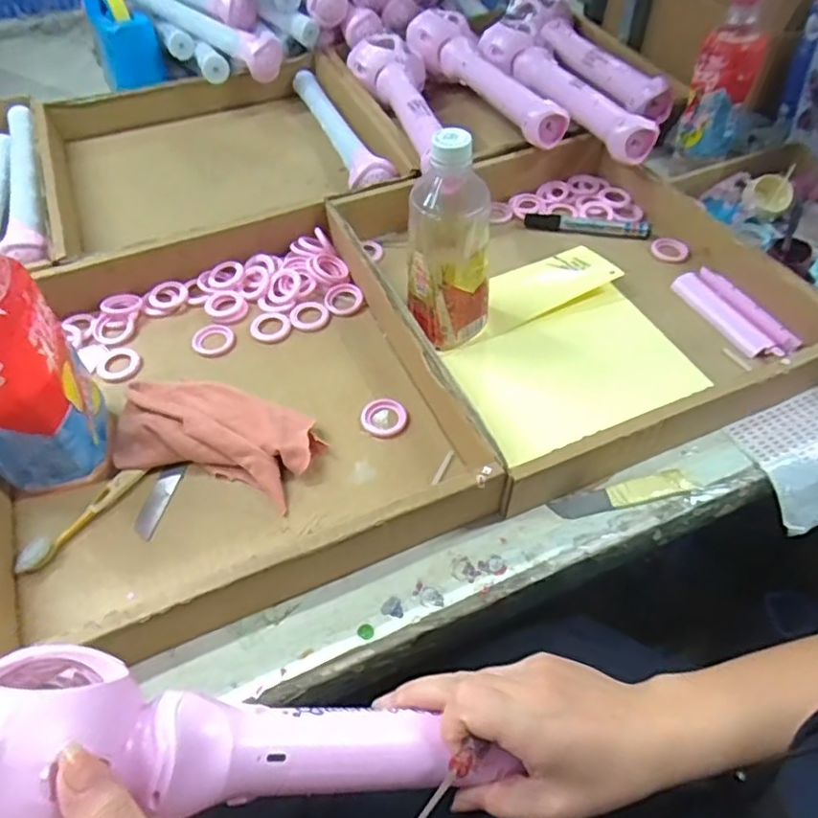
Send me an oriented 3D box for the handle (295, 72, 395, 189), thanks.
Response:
[{"bbox_3d":[-0.083,-0.345,0.761,0.052,0.048,0.308,-15,54,-11],"label":"handle"}]

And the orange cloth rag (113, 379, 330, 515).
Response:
[{"bbox_3d":[-0.156,0.020,0.494,0.164,0.031,0.083,13,53,10],"label":"orange cloth rag"}]

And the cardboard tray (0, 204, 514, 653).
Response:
[{"bbox_3d":[-0.158,-0.017,0.506,0.339,0.056,0.360,-19,56,-14],"label":"cardboard tray"}]

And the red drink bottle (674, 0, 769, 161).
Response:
[{"bbox_3d":[0.335,-0.352,0.657,0.063,0.164,0.074,23,56,18],"label":"red drink bottle"}]

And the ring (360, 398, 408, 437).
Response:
[{"bbox_3d":[-0.021,0.007,0.516,0.038,0.007,0.034,-10,53,-7],"label":"ring"}]

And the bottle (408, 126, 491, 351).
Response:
[{"bbox_3d":[0.036,-0.142,0.527,0.068,0.187,0.081,5,52,4],"label":"bottle"}]

